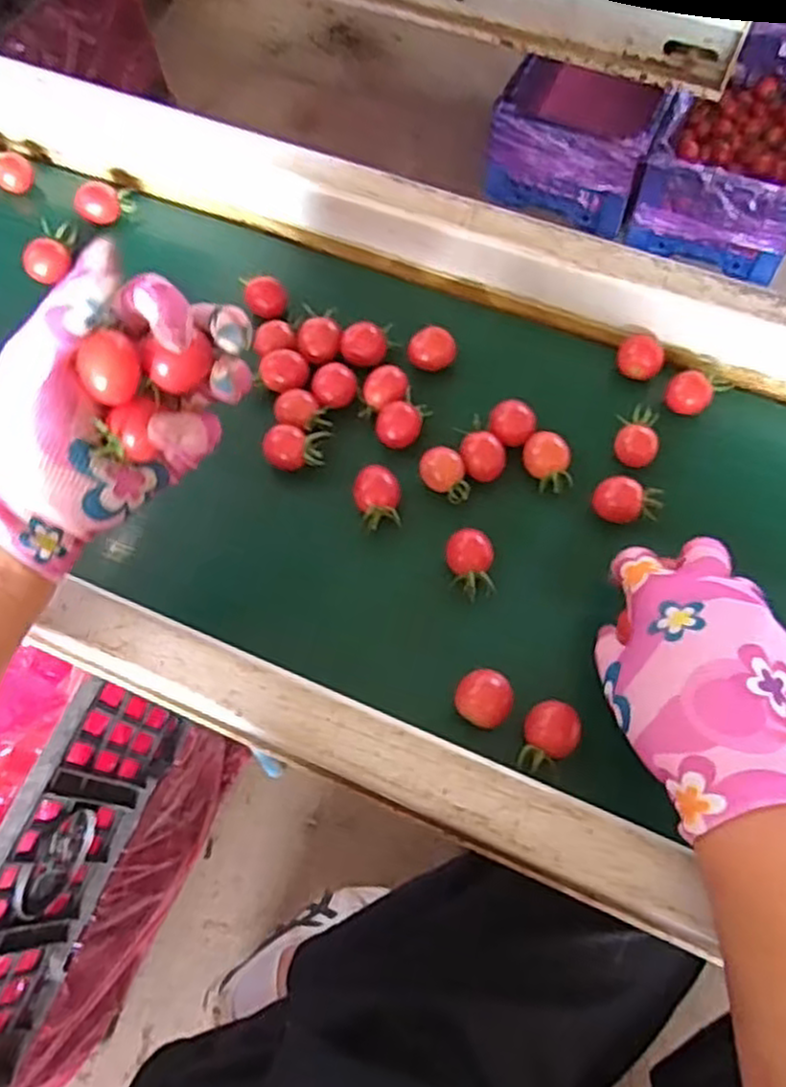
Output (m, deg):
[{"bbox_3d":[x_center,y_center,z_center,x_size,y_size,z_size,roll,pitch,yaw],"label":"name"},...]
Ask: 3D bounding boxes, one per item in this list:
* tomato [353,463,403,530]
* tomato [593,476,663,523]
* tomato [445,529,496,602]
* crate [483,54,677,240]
[{"bbox_3d":[-0.009,-0.026,0.459,0.027,0.024,0.040,-5,66,-1],"label":"tomato"},{"bbox_3d":[0.141,-0.024,0.452,0.037,0.022,0.024,17,68,8],"label":"tomato"},{"bbox_3d":[0.046,0.015,0.445,0.027,0.028,0.038,3,66,3],"label":"tomato"},{"bbox_3d":[0.309,-0.697,1.227,0.242,0.177,0.313,17,68,9],"label":"crate"}]

